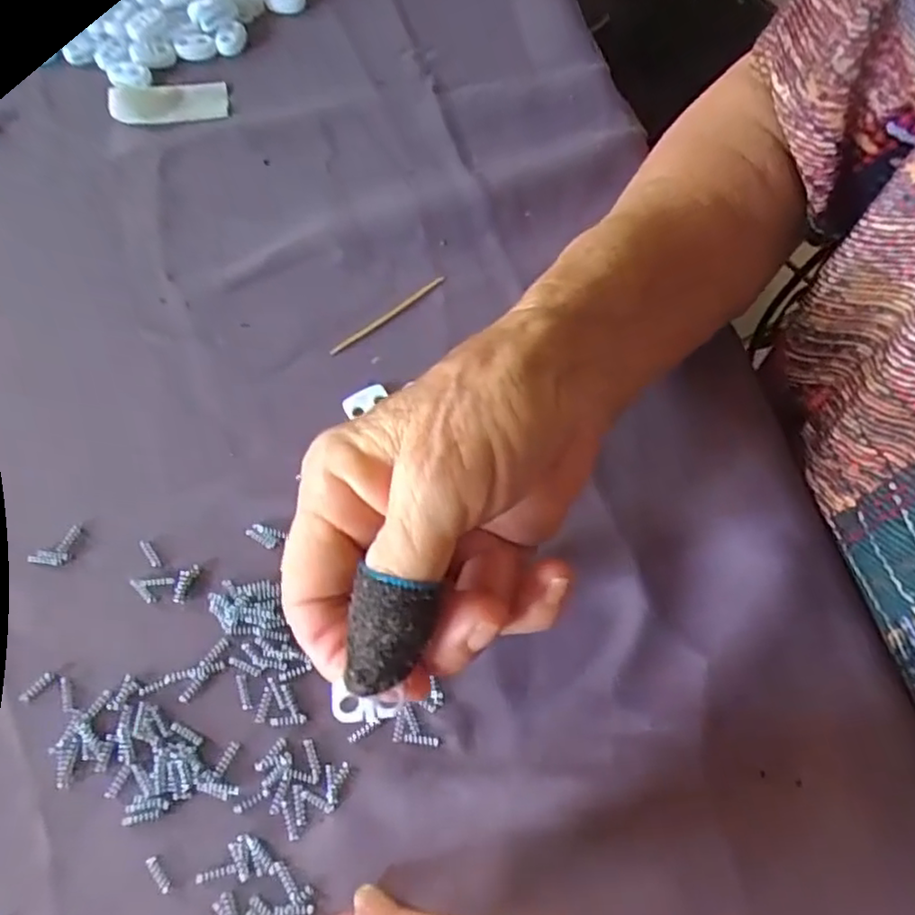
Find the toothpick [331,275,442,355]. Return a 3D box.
[{"bbox_3d":[-0.030,-0.062,0.282,0.059,0.004,0.004,-35,69,-14],"label":"toothpick"}]

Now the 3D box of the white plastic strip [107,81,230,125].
[{"bbox_3d":[-0.147,-0.182,0.332,0.057,0.012,0.024,-15,66,-5],"label":"white plastic strip"}]

